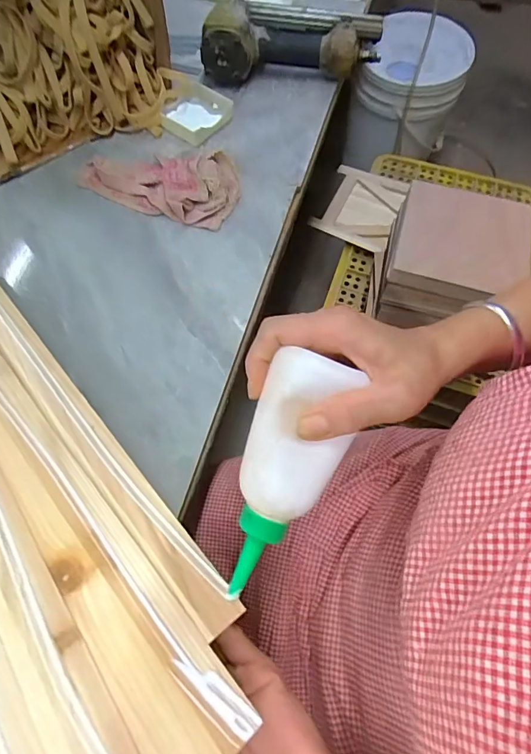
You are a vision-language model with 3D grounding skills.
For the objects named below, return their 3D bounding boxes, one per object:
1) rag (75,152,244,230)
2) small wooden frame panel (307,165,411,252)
[{"bbox_3d":[-0.119,-0.230,0.488,0.181,0.033,0.095,14,67,5],"label":"rag"},{"bbox_3d":[0.218,-0.392,0.974,0.163,0.024,0.205,23,68,9],"label":"small wooden frame panel"}]

